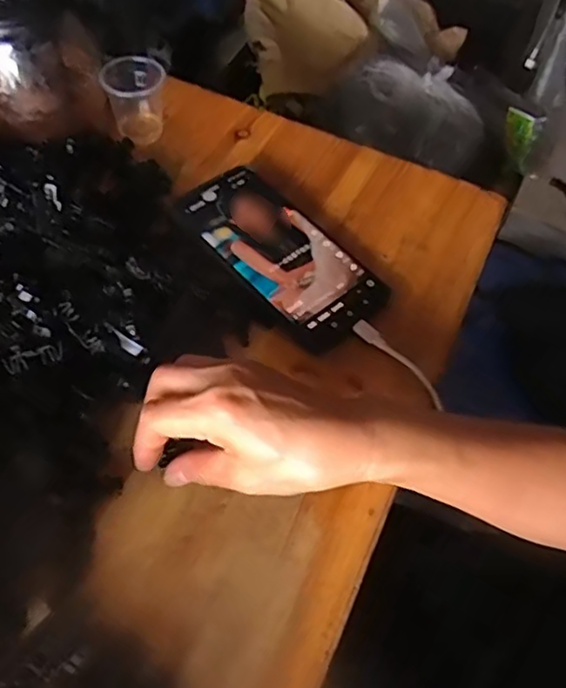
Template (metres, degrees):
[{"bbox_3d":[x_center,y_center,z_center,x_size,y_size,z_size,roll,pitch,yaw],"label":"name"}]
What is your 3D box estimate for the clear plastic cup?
[{"bbox_3d":[-0.120,-0.202,0.498,0.049,0.047,0.044,-6,57,-8],"label":"clear plastic cup"}]

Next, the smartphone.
[{"bbox_3d":[-0.003,-0.067,0.434,0.078,0.012,0.162,-36,65,-24],"label":"smartphone"}]

